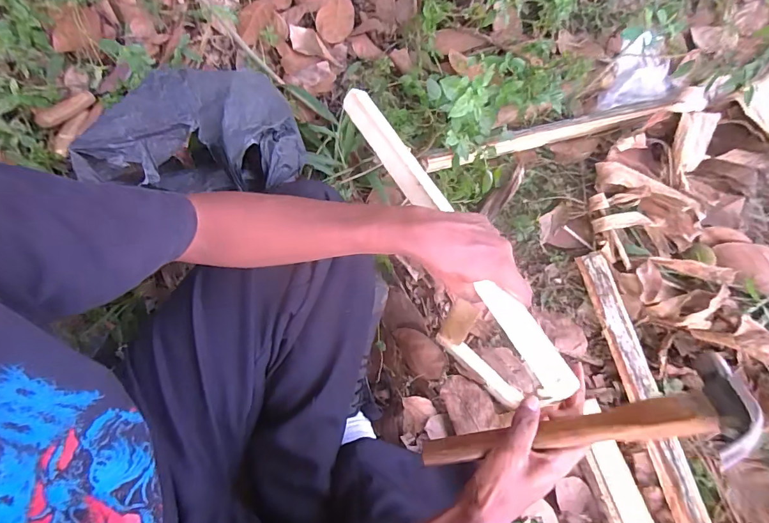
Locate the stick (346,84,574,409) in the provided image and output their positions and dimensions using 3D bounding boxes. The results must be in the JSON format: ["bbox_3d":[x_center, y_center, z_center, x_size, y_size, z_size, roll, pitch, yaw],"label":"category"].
[{"bbox_3d":[0.064,-0.044,0.475,0.037,0.020,0.422,-27,68,-7],"label":"stick"}]

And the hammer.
[{"bbox_3d":[0.162,0.150,0.376,0.276,0.040,0.076,-18,68,19],"label":"hammer"}]

